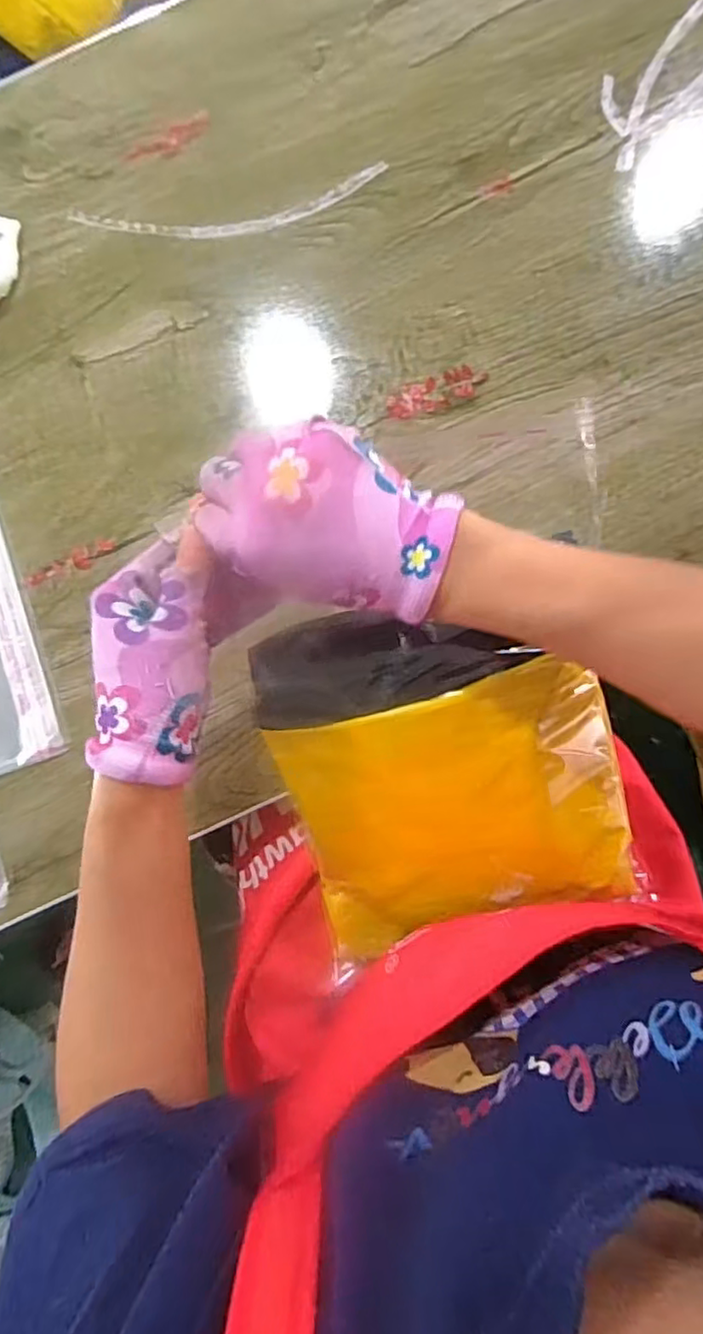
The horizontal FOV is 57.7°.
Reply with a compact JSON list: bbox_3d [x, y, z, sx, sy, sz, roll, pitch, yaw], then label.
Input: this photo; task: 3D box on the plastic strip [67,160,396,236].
[{"bbox_3d":[-0.092,-0.340,0.477,0.236,0.008,0.034,-7,84,2],"label":"plastic strip"}]

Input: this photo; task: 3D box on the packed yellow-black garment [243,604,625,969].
[{"bbox_3d":[0.061,0.069,0.389,0.197,0.029,0.237,-13,114,8],"label":"packed yellow-black garment"}]

